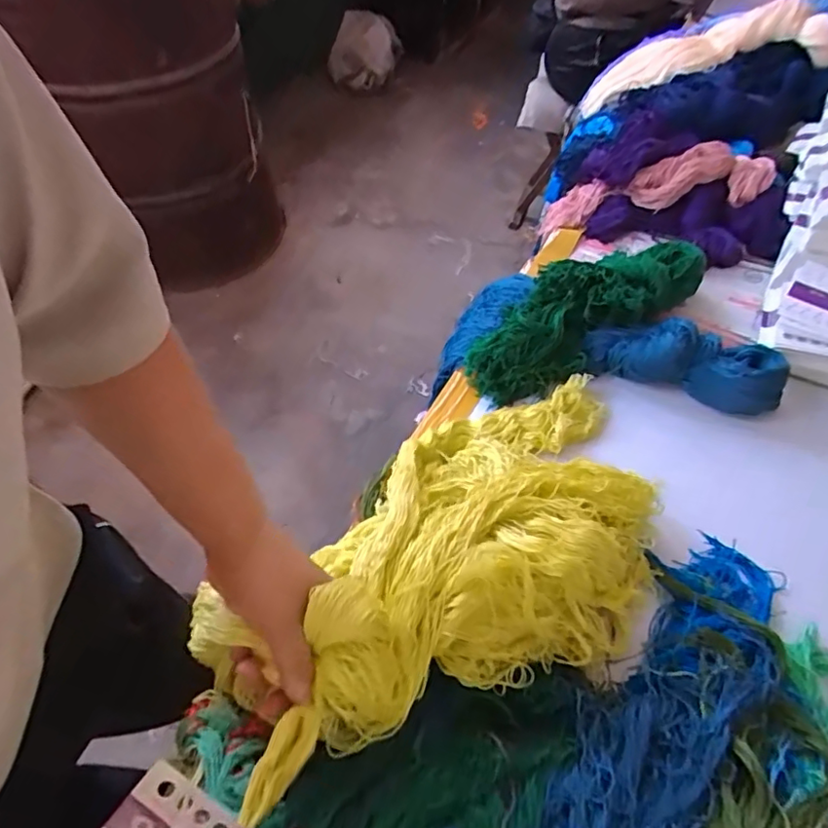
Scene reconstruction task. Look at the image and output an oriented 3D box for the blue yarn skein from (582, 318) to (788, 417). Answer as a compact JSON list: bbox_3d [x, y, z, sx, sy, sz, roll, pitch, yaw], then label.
[{"bbox_3d":[0.305,-0.058,0.664,0.213,0.071,0.069,10,53,8],"label":"blue yarn skein"}]

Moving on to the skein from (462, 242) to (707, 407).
[{"bbox_3d":[0.220,-0.136,0.713,0.344,0.078,0.122,-27,57,-19],"label":"skein"}]

